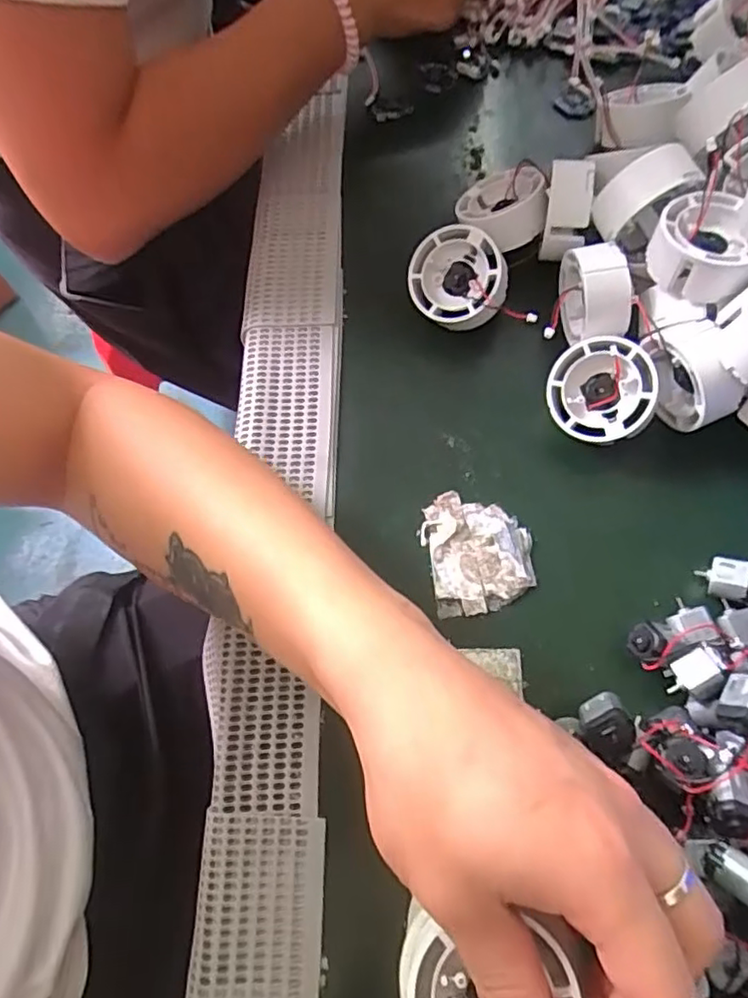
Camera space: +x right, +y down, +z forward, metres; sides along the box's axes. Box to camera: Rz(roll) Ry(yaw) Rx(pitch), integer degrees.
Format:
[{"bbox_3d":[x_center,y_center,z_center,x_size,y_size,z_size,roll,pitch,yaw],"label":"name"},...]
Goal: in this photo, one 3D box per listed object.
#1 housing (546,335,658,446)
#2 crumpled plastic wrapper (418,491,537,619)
[{"bbox_3d":[0.123,-0.057,0.339,0.054,0.026,0.054,18,100,21],"label":"housing"},{"bbox_3d":[0.055,0.027,0.338,0.054,0.007,0.065,-12,69,-2],"label":"crumpled plastic wrapper"}]

